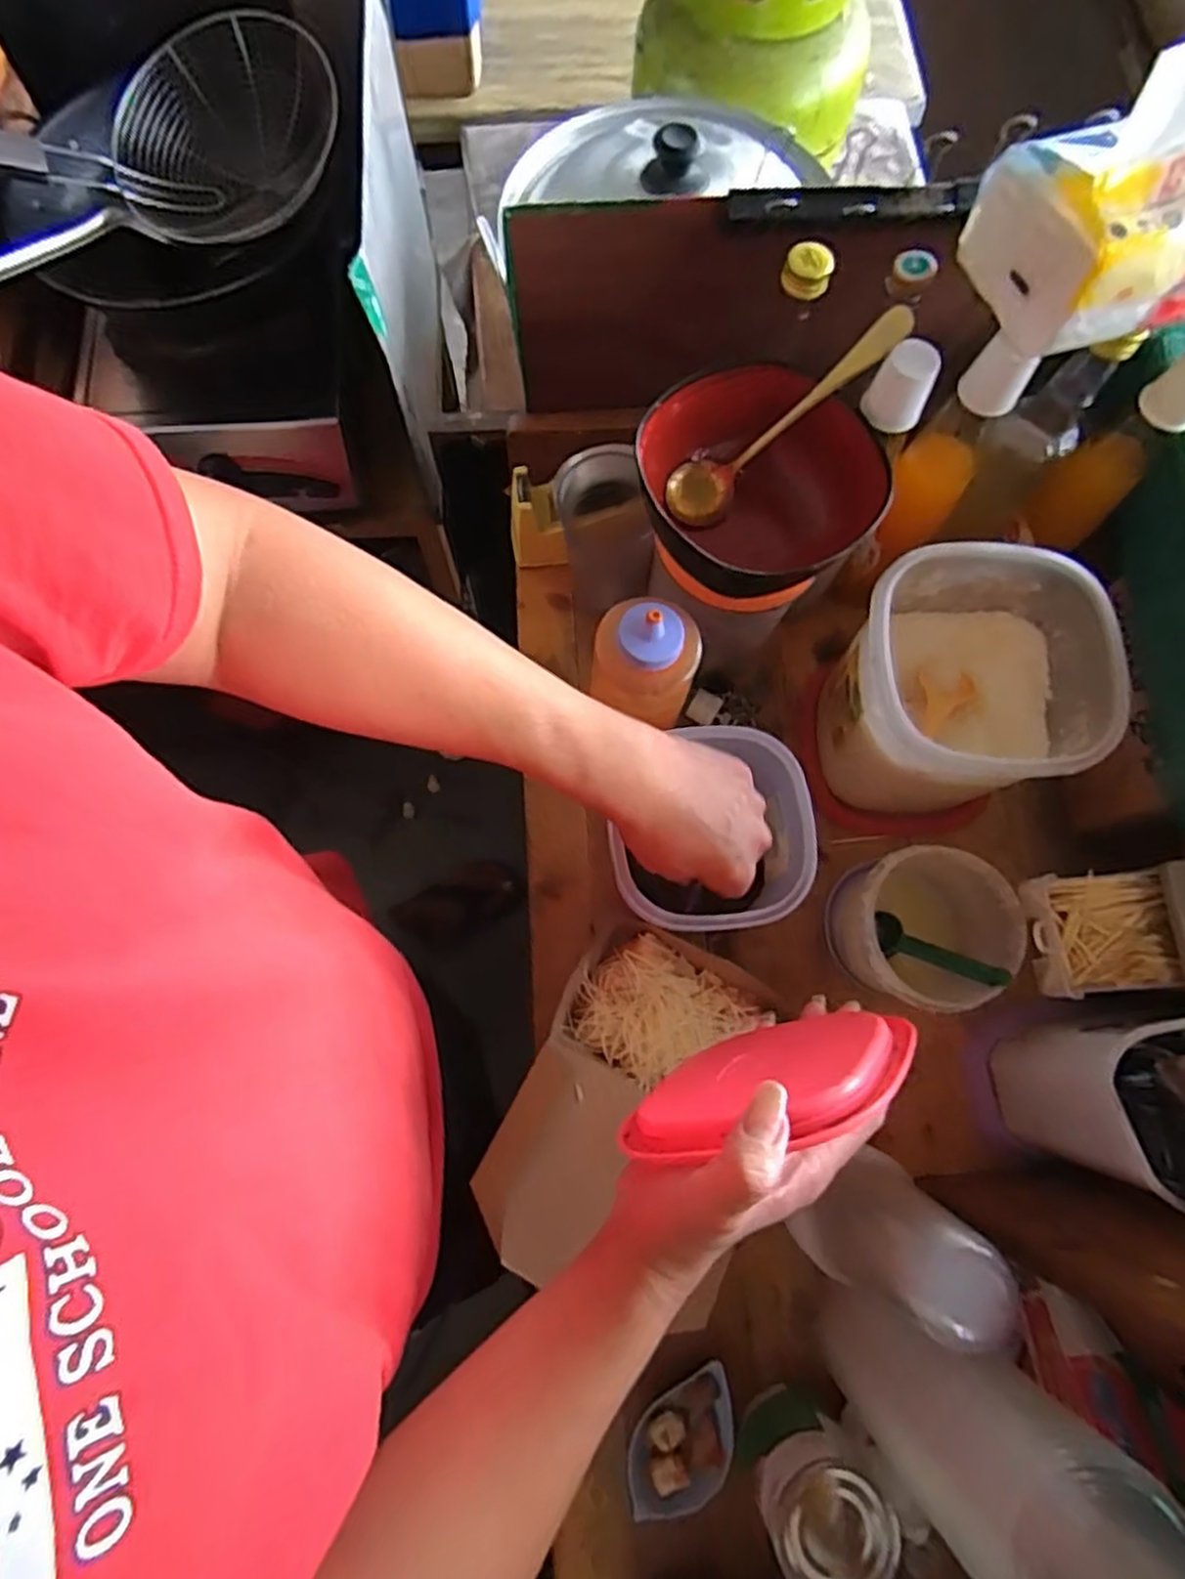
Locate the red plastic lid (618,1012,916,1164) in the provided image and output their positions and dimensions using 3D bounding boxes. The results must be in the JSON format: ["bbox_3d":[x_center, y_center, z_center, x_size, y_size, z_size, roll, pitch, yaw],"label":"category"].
[{"bbox_3d":[0.081,0.138,0.353,0.119,0.116,0.012,-19,87,-38],"label":"red plastic lid"}]

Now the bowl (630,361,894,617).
[{"bbox_3d":[0.108,-0.198,0.500,0.147,0.077,0.135,0,75,0],"label":"bowl"}]

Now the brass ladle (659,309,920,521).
[{"bbox_3d":[0.127,-0.242,0.487,0.177,0.030,0.039,-33,75,26],"label":"brass ladle"}]

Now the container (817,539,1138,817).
[{"bbox_3d":[0.271,-0.072,0.574,0.163,0.169,0.156,7,75,2],"label":"container"}]

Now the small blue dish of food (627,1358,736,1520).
[{"bbox_3d":[0.065,0.457,0.519,0.096,0.031,0.054,-41,79,-10],"label":"small blue dish of food"}]

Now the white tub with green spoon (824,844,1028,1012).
[{"bbox_3d":[0.259,0.113,0.593,0.131,0.107,0.116,17,76,5],"label":"white tub with green spoon"}]

